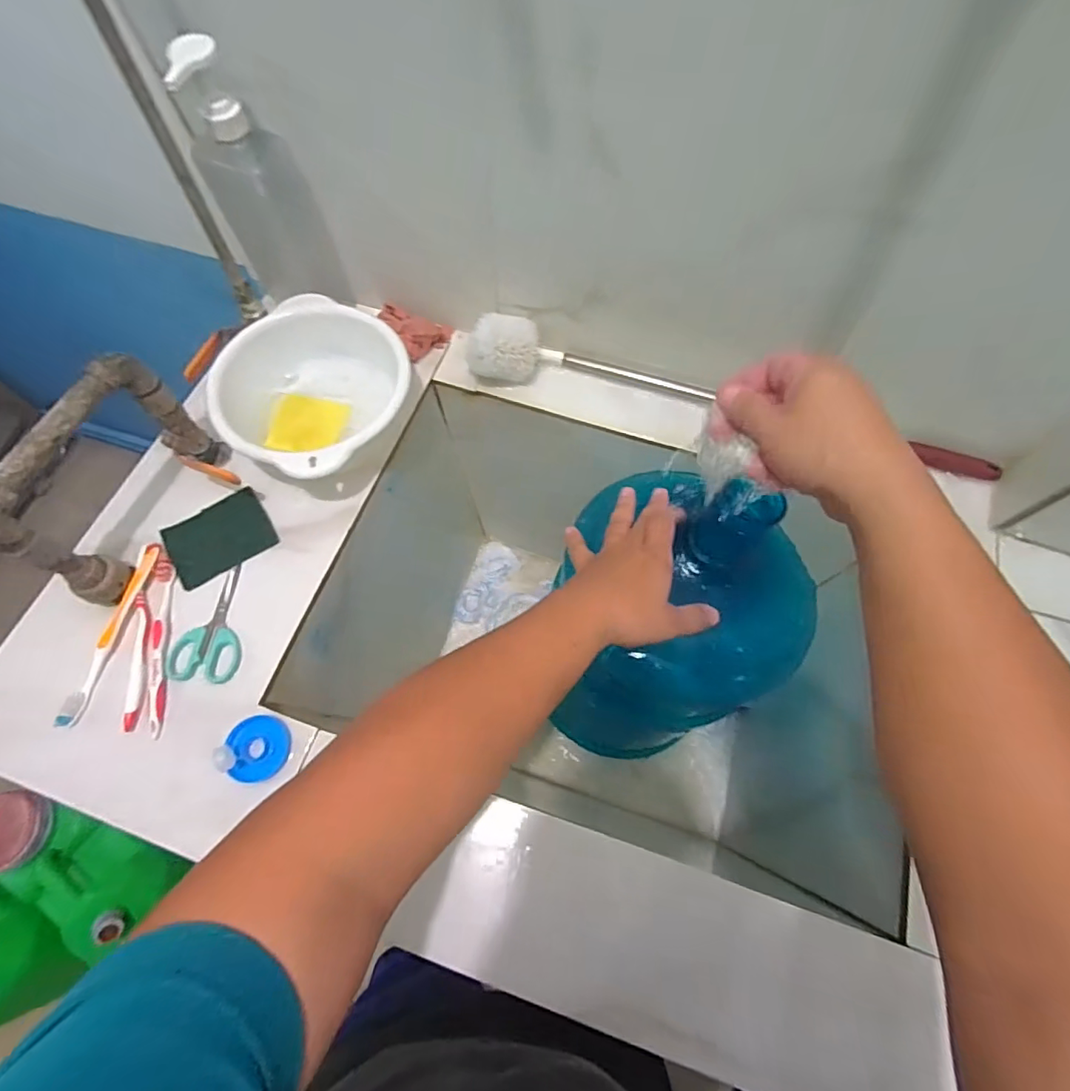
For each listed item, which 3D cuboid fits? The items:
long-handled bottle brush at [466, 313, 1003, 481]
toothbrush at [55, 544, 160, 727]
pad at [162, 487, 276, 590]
[{"bbox_3d":[0.217,-0.171,0.609,0.596,0.098,0.080,11,67,5],"label":"long-handled bottle brush"},{"bbox_3d":[-0.408,0.081,0.513,0.016,0.008,0.178,10,67,4],"label":"toothbrush"},{"bbox_3d":[-0.334,-0.009,0.564,0.101,0.011,0.075,-33,71,-13],"label":"pad"}]

